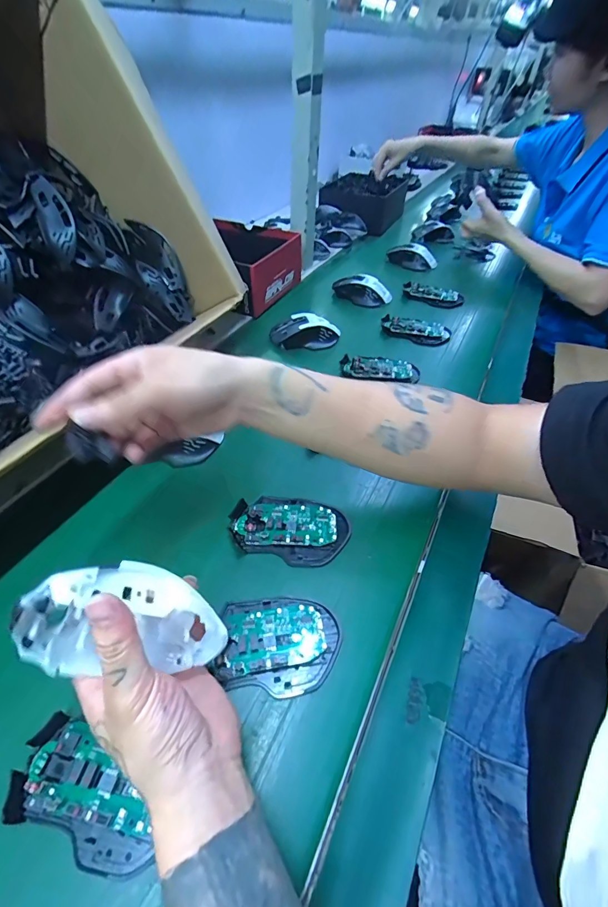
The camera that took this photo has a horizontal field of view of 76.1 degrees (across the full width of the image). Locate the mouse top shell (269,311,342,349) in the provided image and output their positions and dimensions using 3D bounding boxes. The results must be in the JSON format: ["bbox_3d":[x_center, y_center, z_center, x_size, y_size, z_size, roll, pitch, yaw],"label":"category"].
[{"bbox_3d":[0.003,-0.200,0.633,0.112,0.037,0.055,-3,49,-7],"label":"mouse top shell"}]

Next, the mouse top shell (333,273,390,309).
[{"bbox_3d":[0.111,-0.316,0.750,0.115,0.039,0.060,24,51,16],"label":"mouse top shell"}]

